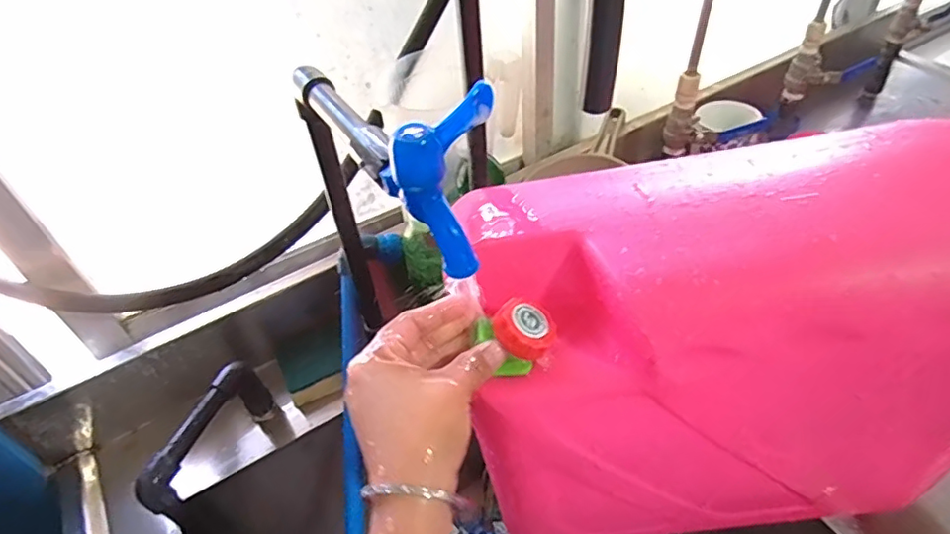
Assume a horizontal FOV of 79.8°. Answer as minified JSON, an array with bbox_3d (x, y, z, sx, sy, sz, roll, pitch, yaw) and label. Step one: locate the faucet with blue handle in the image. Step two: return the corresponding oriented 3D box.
[{"bbox_3d":[-0.052,-0.093,0.370,0.074,0.082,0.213,-23,47,-16],"label":"faucet with blue handle"}]

